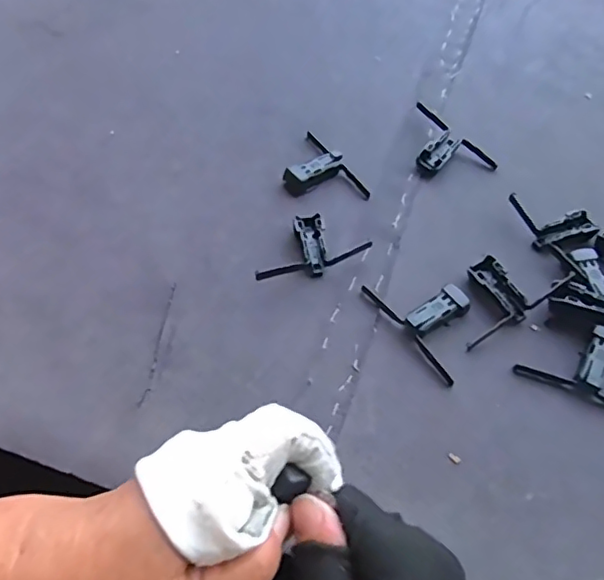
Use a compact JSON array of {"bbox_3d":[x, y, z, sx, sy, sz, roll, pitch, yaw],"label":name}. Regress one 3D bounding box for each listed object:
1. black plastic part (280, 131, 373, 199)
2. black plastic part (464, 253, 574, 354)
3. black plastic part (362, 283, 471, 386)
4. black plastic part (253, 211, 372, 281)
[{"bbox_3d":[0.009,-0.097,0.457,0.051,0.016,0.085,-24,58,-19],"label":"black plastic part"},{"bbox_3d":[0.131,0.000,0.386,0.079,0.024,0.047,-24,58,-19],"label":"black plastic part"},{"bbox_3d":[0.085,0.015,0.378,0.047,0.014,0.084,-28,59,-21],"label":"black plastic part"},{"bbox_3d":[0.002,-0.029,0.408,0.082,0.014,0.046,-21,57,-18],"label":"black plastic part"}]

